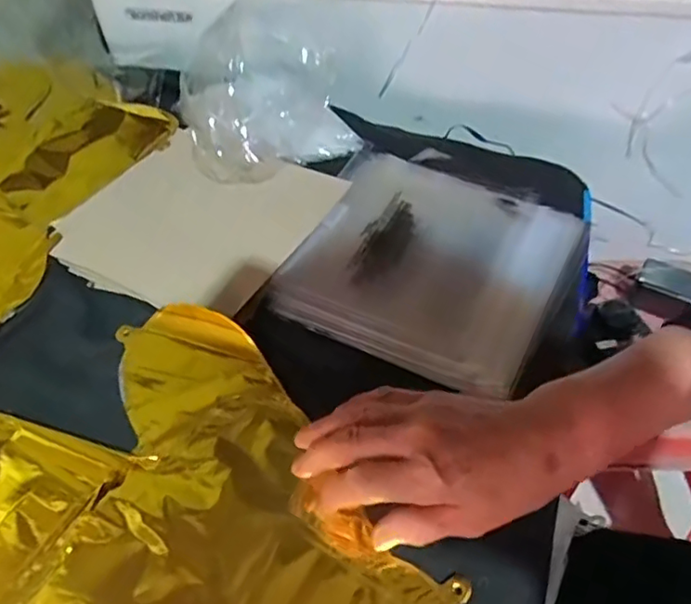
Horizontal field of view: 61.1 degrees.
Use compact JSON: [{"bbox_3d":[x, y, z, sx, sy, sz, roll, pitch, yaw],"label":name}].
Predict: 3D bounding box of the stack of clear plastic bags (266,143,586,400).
[{"bbox_3d":[0.073,-0.050,0.522,0.231,0.024,0.235,23,58,16],"label":"stack of clear plastic bags"}]

